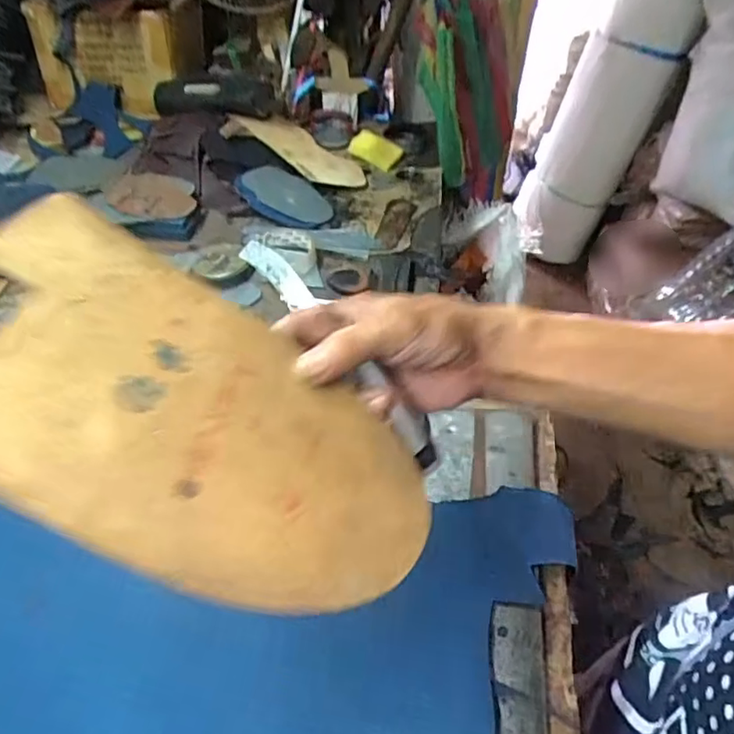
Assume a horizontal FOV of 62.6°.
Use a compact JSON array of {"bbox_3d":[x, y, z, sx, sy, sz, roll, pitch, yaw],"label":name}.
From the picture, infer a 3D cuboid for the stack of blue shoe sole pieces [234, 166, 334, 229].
[{"bbox_3d":[-0.123,-0.267,0.934,0.147,0.025,0.094,31,64,1],"label":"stack of blue shoe sole pieces"}]

